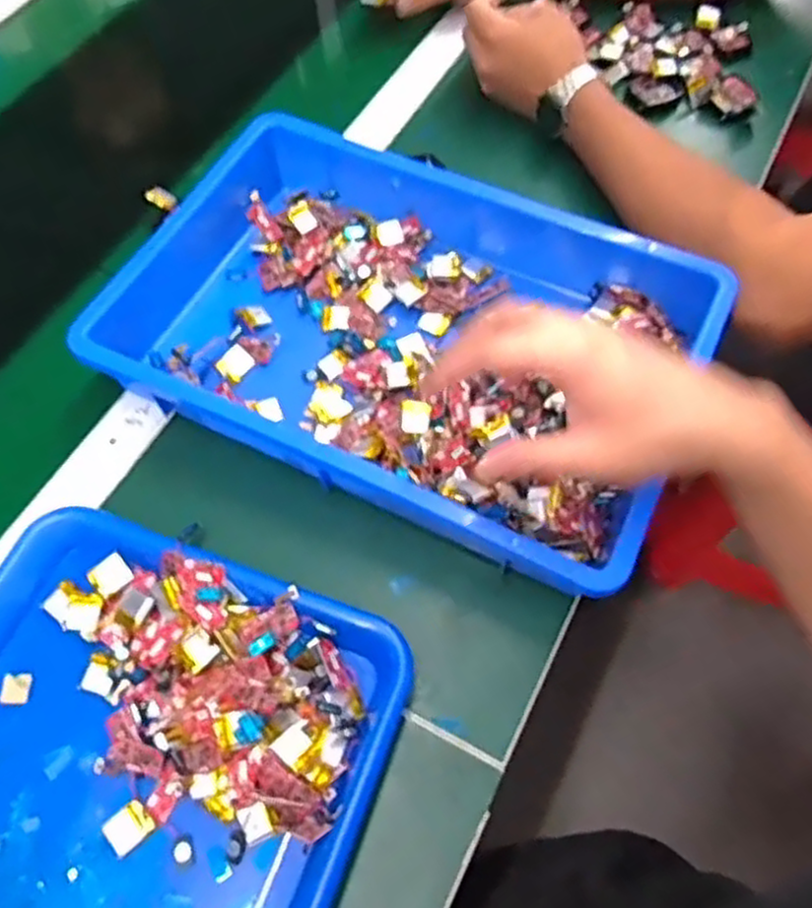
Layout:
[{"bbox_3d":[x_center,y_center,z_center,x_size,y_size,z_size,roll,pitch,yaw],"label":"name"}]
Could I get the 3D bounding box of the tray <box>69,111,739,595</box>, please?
[{"bbox_3d":[-0.005,-0.088,0.507,0.385,0.062,0.252,24,66,13],"label":"tray"}]

